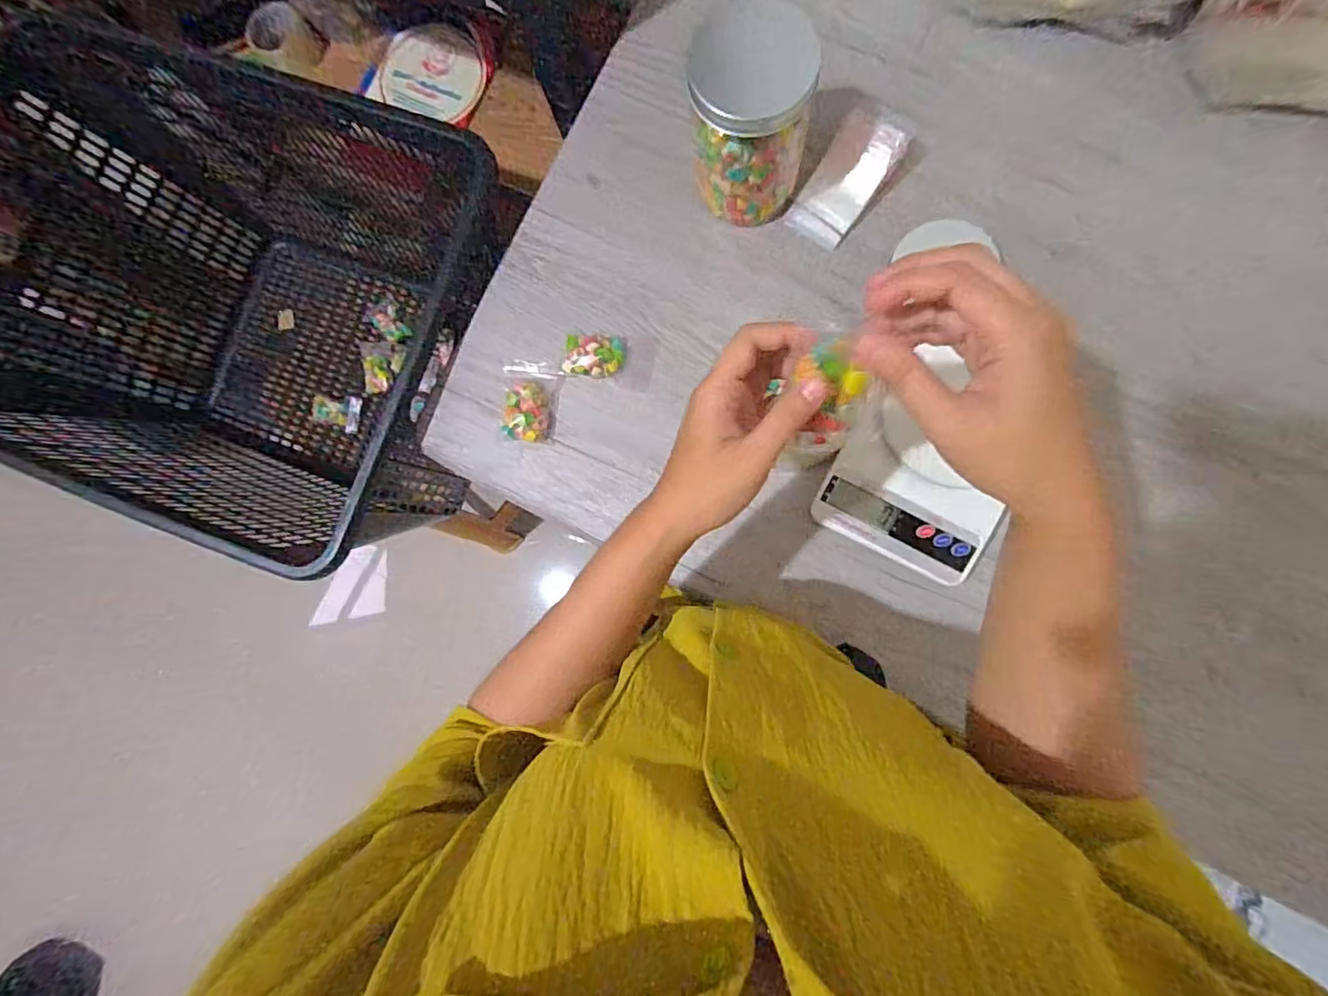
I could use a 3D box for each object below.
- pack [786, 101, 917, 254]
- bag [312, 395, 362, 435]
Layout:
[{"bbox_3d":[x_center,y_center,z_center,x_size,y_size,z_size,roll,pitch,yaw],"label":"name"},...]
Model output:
[{"bbox_3d":[0.154,-0.269,0.483,0.053,0.008,0.108,38,107,8],"label":"pack"},{"bbox_3d":[-0.480,-0.124,0.845,0.060,0.013,0.052,10,72,-31],"label":"bag"}]

